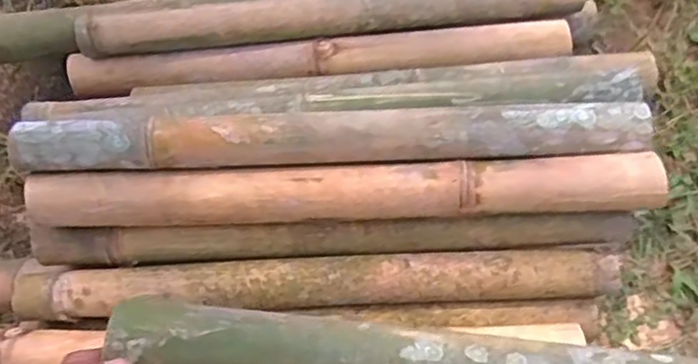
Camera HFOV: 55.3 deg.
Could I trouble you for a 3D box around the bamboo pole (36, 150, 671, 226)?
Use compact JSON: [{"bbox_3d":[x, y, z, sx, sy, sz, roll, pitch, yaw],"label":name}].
[{"bbox_3d":[-0.012,0.004,0.723,0.672,0.054,0.058,-1,67,3],"label":"bamboo pole"}]

